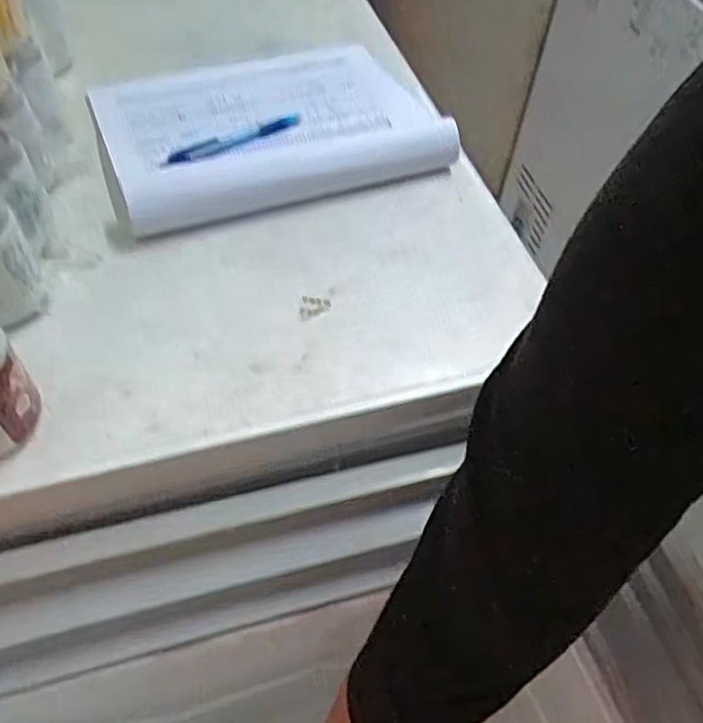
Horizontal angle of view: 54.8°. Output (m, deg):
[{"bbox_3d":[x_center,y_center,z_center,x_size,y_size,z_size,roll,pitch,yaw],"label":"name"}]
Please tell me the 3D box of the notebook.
[{"bbox_3d":[-0.076,-0.230,0.637,0.300,0.037,0.223,-17,57,-15],"label":"notebook"}]

